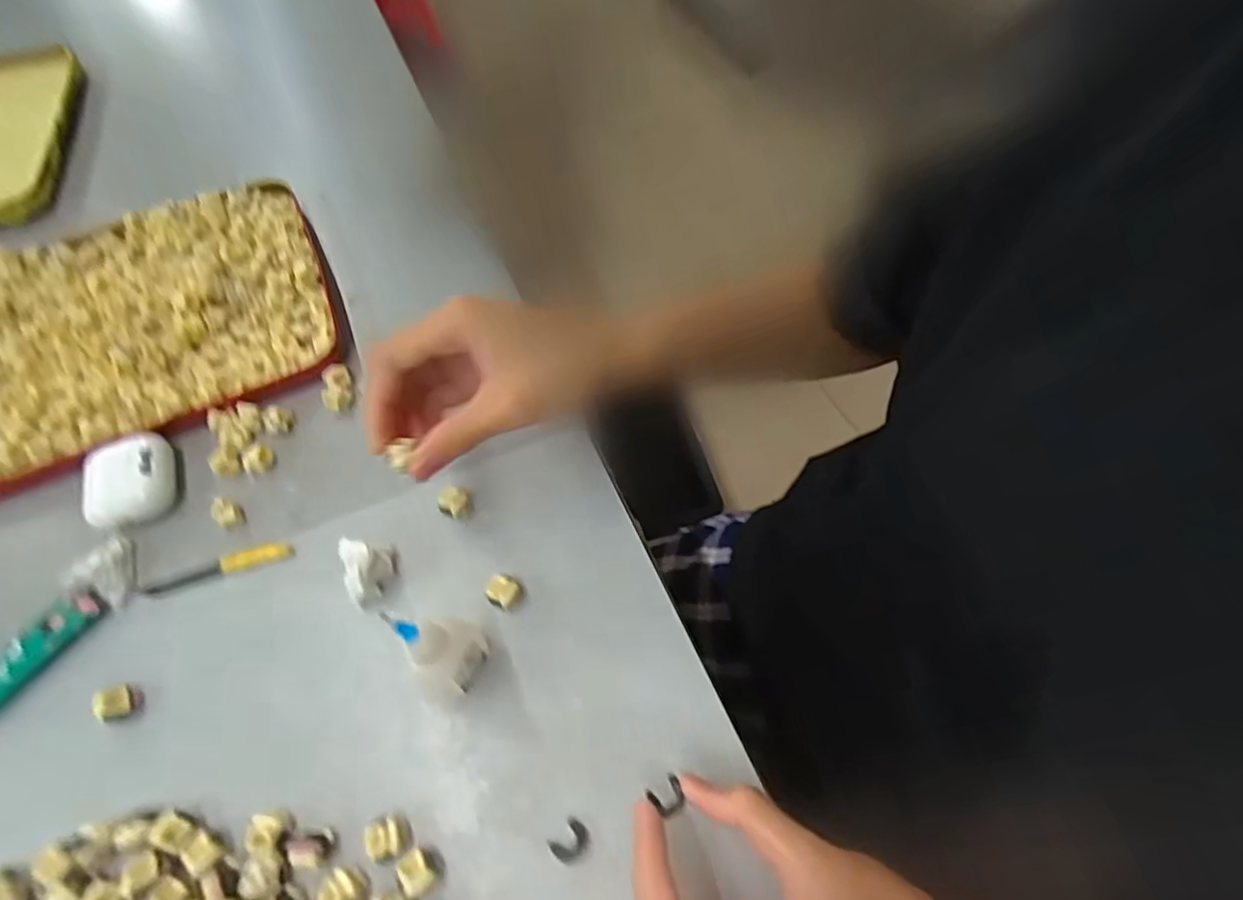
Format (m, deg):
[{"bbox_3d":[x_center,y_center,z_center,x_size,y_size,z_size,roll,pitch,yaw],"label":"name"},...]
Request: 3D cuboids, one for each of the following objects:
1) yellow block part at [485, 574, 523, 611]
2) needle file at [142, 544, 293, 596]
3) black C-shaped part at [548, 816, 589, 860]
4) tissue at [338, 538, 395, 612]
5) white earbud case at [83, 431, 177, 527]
[{"bbox_3d":[-0.060,0.074,0.324,0.017,0.015,0.016,30,66,18],"label":"yellow block part"},{"bbox_3d":[-0.219,0.063,0.340,0.075,0.004,0.011,-16,61,-7],"label":"needle file"},{"bbox_3d":[-0.022,0.169,0.272,0.014,0.005,0.017,37,68,21],"label":"black C-shaped part"},{"bbox_3d":[-0.137,0.062,0.329,0.027,0.027,0.030,33,67,19],"label":"tissue"},{"bbox_3d":[-0.282,0.016,0.360,0.045,0.017,0.052,-24,62,-11],"label":"white earbud case"}]

